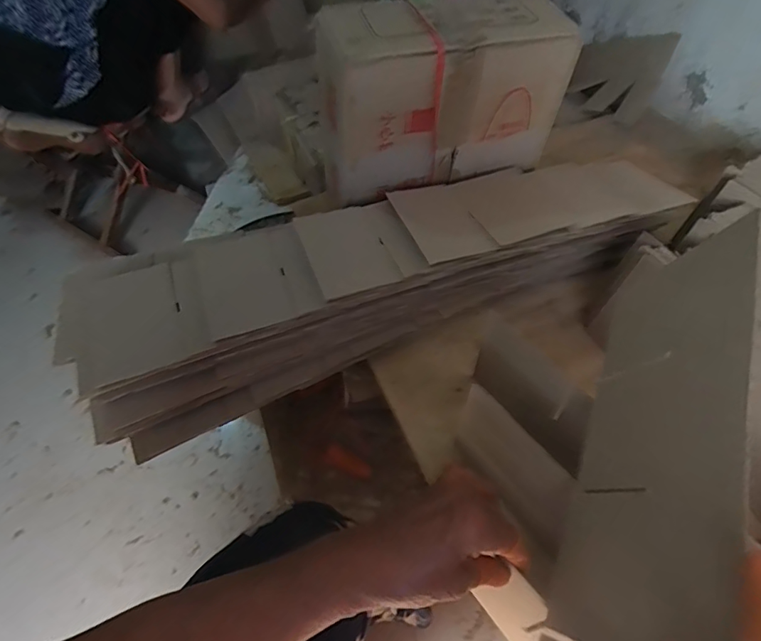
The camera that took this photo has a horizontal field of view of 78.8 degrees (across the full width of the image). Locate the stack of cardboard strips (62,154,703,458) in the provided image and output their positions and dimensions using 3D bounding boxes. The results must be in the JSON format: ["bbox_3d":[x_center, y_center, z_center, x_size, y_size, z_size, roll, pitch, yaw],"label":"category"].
[{"bbox_3d":[0.020,-0.073,0.563,0.724,0.097,0.174,-21,56,-12],"label":"stack of cardboard strips"}]

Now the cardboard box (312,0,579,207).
[{"bbox_3d":[0.070,-0.277,0.557,0.263,0.171,0.121,-20,56,-12],"label":"cardboard box"}]

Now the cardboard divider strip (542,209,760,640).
[{"bbox_3d":[0.152,0.102,0.273,0.009,0.140,0.338,24,68,-2],"label":"cardboard divider strip"}]

